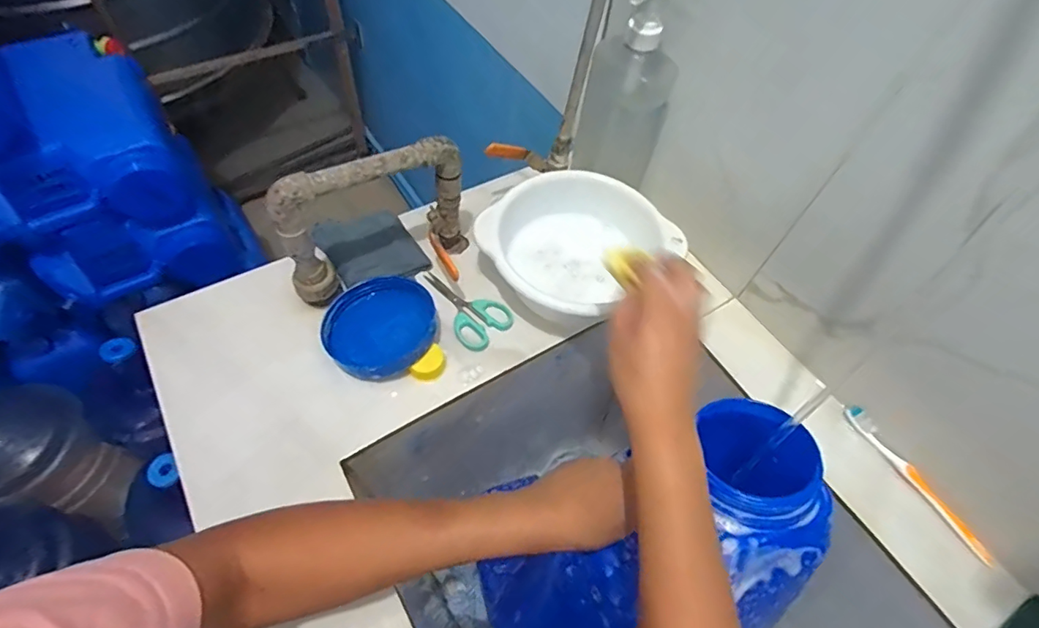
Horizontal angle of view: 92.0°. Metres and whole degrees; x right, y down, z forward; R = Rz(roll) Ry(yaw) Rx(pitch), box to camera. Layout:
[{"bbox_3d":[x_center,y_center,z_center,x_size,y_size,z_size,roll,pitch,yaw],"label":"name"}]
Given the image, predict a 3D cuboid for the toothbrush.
[{"bbox_3d":[0.398,0.169,0.509,0.016,0.020,0.169,-23,62,-19],"label":"toothbrush"}]

